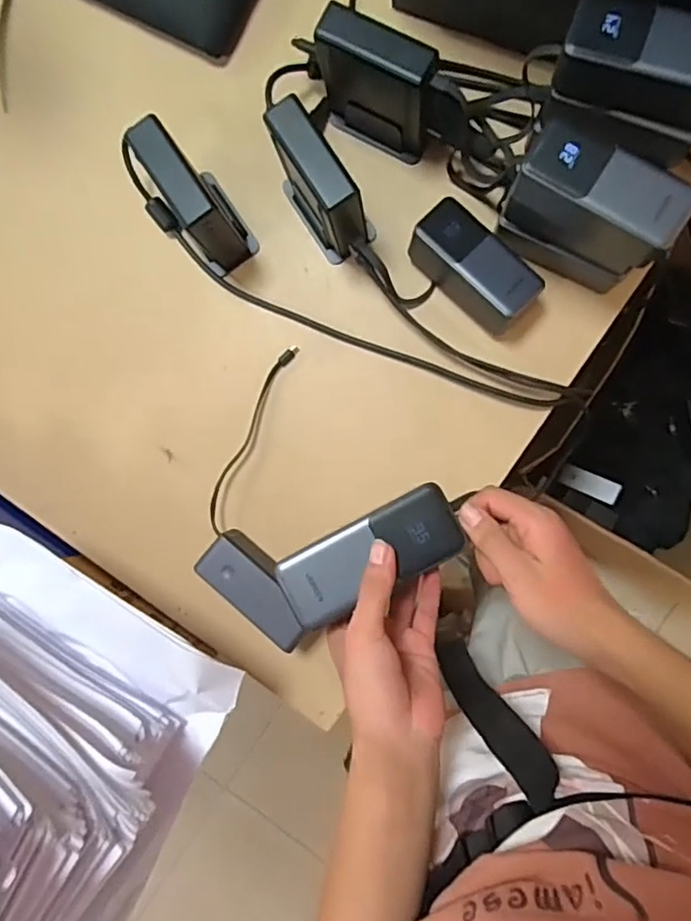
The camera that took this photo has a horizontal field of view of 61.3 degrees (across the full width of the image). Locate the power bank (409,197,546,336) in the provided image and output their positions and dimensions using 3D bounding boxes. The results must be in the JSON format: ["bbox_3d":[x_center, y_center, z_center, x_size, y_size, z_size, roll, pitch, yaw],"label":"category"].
[{"bbox_3d":[0.126,-0.189,0.574,0.128,0.059,0.056,44,94,4],"label":"power bank"}]

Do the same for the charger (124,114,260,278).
[{"bbox_3d":[-0.150,-0.256,0.570,0.059,0.117,0.114,-34,87,5],"label":"charger"}]

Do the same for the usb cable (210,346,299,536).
[{"bbox_3d":[-0.102,-0.025,0.610,0.026,0.026,0.208,22,93,5],"label":"usb cable"}]

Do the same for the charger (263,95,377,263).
[{"bbox_3d":[-0.026,-0.263,0.558,0.057,0.118,0.122,-36,87,5],"label":"charger"}]

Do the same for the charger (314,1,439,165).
[{"bbox_3d":[0.033,-0.350,0.553,0.116,0.113,0.046,28,93,5],"label":"charger"}]

